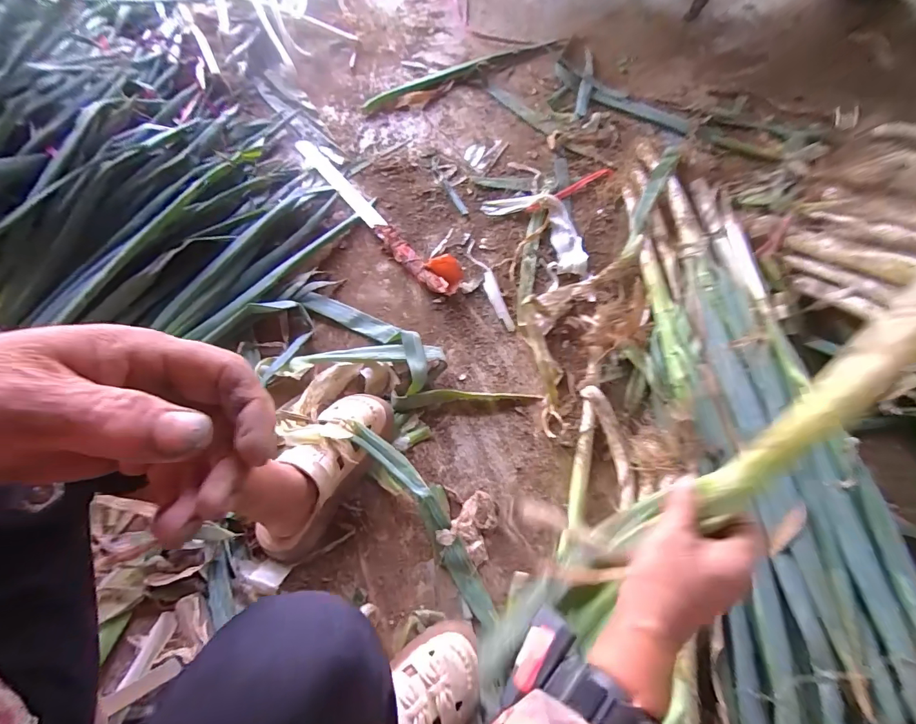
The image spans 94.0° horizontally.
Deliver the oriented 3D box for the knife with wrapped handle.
[{"bbox_3d":[-0.178,-0.297,0.834,0.070,0.039,0.511,-42,72,-13],"label":"knife with wrapped handle"}]

